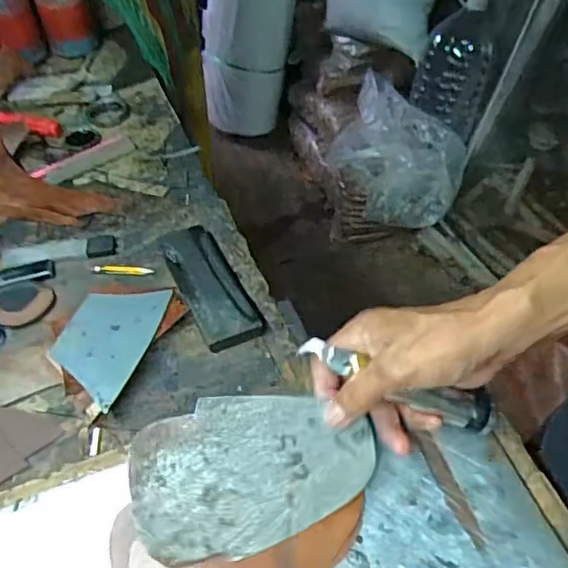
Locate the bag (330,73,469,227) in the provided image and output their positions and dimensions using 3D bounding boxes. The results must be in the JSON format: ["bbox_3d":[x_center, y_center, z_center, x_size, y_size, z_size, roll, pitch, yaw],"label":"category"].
[{"bbox_3d":[0.308,-0.356,1.651,0.299,0.220,0.395,-34,58,-27],"label":"bag"}]

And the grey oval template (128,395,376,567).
[{"bbox_3d":[-0.019,0.125,0.385,0.158,0.004,0.099,-5,83,-7],"label":"grey oval template"}]

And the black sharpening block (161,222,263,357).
[{"bbox_3d":[-0.071,-0.002,0.559,0.057,0.018,0.152,-19,53,-18],"label":"black sharpening block"}]

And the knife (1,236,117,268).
[{"bbox_3d":[-0.229,-0.035,0.595,0.111,0.008,0.029,-7,50,-8],"label":"knife"}]

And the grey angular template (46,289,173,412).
[{"bbox_3d":[-0.153,0.042,0.506,0.068,0.006,0.115,25,56,2],"label":"grey angular template"}]

